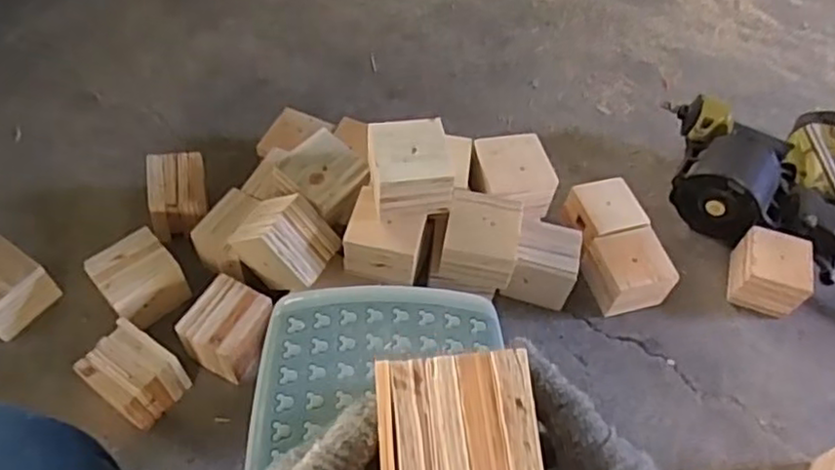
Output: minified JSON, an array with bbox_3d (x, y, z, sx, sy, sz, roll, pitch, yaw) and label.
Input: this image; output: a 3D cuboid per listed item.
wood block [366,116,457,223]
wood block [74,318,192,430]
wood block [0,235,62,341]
[{"bbox_3d":[-0.010,-0.084,0.852,0.102,0.086,0.104,-4,57,-6],"label":"wood block"},{"bbox_3d":[-0.357,0.176,0.848,0.093,0.085,0.088,32,61,18],"label":"wood block"},{"bbox_3d":[-0.566,0.065,0.905,0.103,0.081,0.098,31,61,17],"label":"wood block"}]

